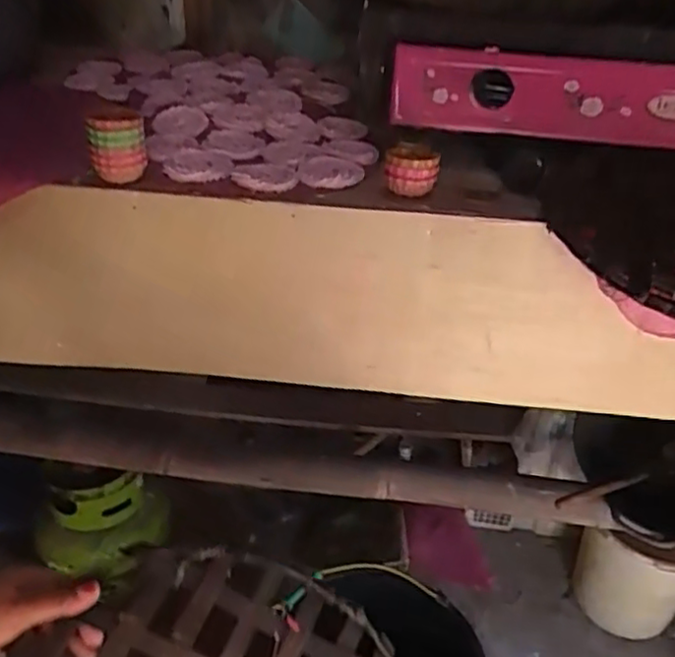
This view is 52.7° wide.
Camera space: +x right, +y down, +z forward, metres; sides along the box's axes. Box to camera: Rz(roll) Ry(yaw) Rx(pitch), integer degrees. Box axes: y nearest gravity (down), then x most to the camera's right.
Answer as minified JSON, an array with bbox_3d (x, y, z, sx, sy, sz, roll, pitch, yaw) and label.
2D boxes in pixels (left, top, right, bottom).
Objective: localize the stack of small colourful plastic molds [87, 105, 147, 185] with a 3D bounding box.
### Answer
[{"bbox_3d":[-0.252,-0.210,0.782,0.062,0.074,0.055,-6,31,-16],"label":"stack of small colourful plastic molds"}]

